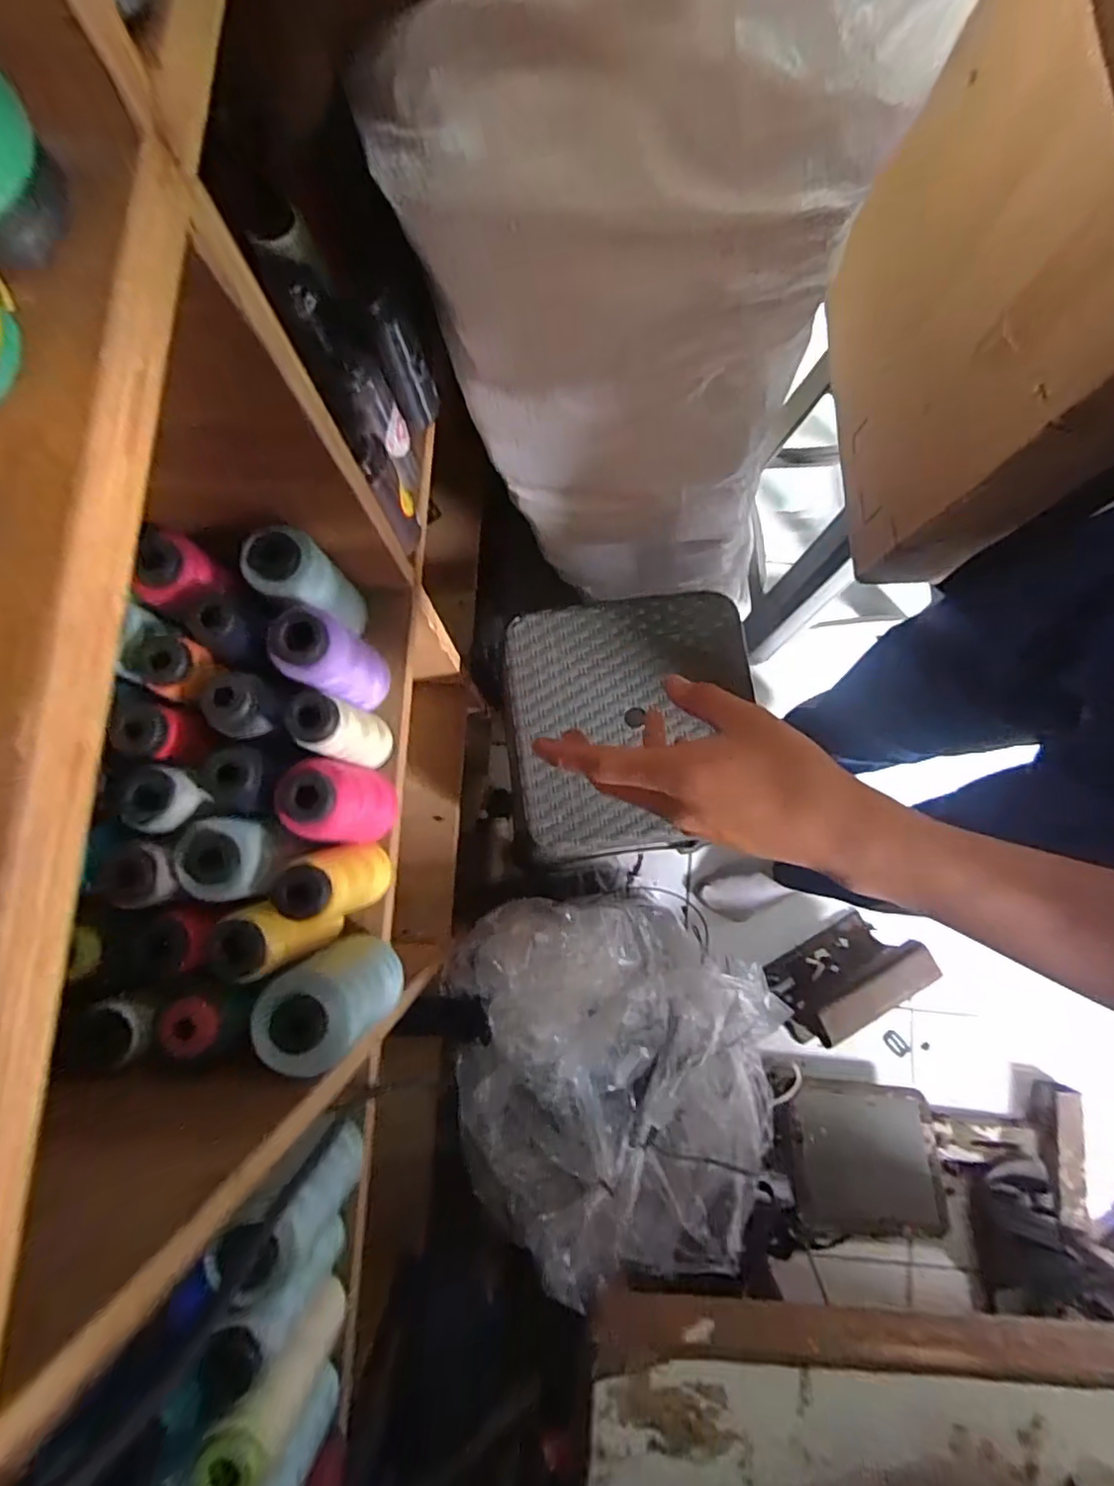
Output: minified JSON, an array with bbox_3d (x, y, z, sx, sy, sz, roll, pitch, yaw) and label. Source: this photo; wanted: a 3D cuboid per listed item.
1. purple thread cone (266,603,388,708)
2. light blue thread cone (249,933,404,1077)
[{"bbox_3d":[-0.145,-0.051,0.404,0.045,0.105,0.044,-11,79,-2],"label":"purple thread cone"},{"bbox_3d":[-0.135,0.154,0.372,0.054,0.109,0.059,-39,81,-7],"label":"light blue thread cone"}]

